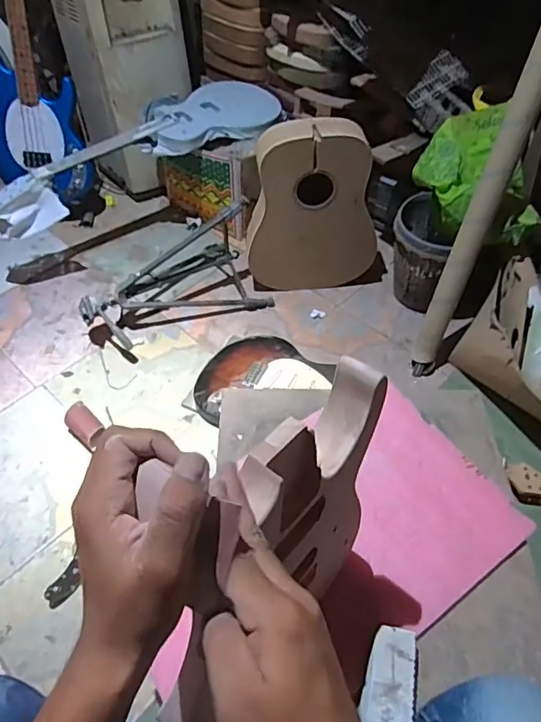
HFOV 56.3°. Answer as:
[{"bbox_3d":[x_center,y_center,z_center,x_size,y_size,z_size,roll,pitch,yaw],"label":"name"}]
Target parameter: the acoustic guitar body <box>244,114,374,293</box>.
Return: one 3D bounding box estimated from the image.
[{"bbox_3d":[0.120,-0.427,1.441,0.359,0.480,0.112,-3,52,-3],"label":"acoustic guitar body"}]

